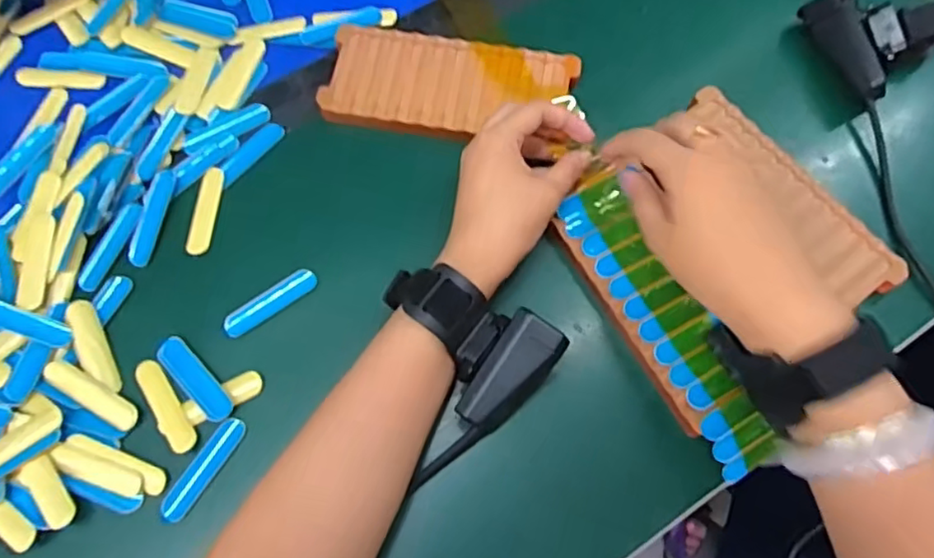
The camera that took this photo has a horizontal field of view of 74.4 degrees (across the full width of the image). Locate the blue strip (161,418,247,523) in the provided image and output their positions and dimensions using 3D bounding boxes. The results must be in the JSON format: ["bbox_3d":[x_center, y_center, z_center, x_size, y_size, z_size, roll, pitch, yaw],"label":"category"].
[{"bbox_3d":[-0.151,0.108,0.352,0.014,0.006,0.064,32,73,11],"label":"blue strip"}]

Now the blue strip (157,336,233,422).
[{"bbox_3d":[-0.162,0.060,0.366,0.016,0.004,0.063,-41,75,-14],"label":"blue strip"}]

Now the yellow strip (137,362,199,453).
[{"bbox_3d":[-0.179,0.075,0.363,0.015,0.004,0.062,-33,73,-12],"label":"yellow strip"}]

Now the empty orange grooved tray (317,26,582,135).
[{"bbox_3d":[-0.013,-0.136,0.438,0.169,0.017,0.077,10,70,4],"label":"empty orange grooved tray"}]

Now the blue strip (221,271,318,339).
[{"bbox_3d":[-0.125,0.014,0.389,0.063,0.006,0.017,-35,73,-12],"label":"blue strip"}]

